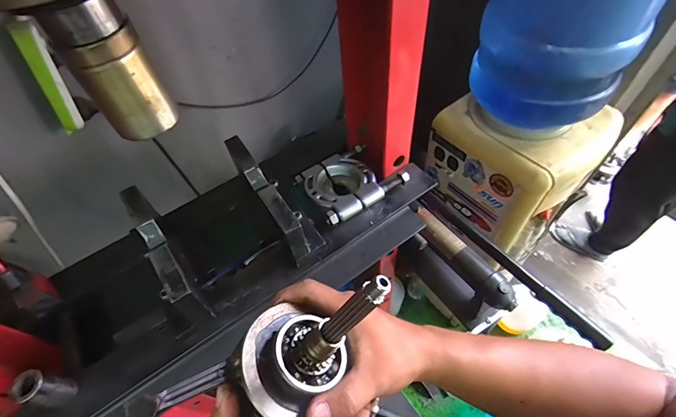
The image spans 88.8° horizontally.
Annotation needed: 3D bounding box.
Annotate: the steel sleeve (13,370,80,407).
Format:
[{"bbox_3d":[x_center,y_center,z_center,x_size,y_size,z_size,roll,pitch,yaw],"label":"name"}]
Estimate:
[{"bbox_3d":[-0.293,0.183,0.349,0.023,0.059,0.026,6,56,9],"label":"steel sleeve"}]

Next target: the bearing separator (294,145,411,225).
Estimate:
[{"bbox_3d":[0.015,-0.041,0.499,0.123,0.034,0.117,-30,58,-15],"label":"bearing separator"}]

